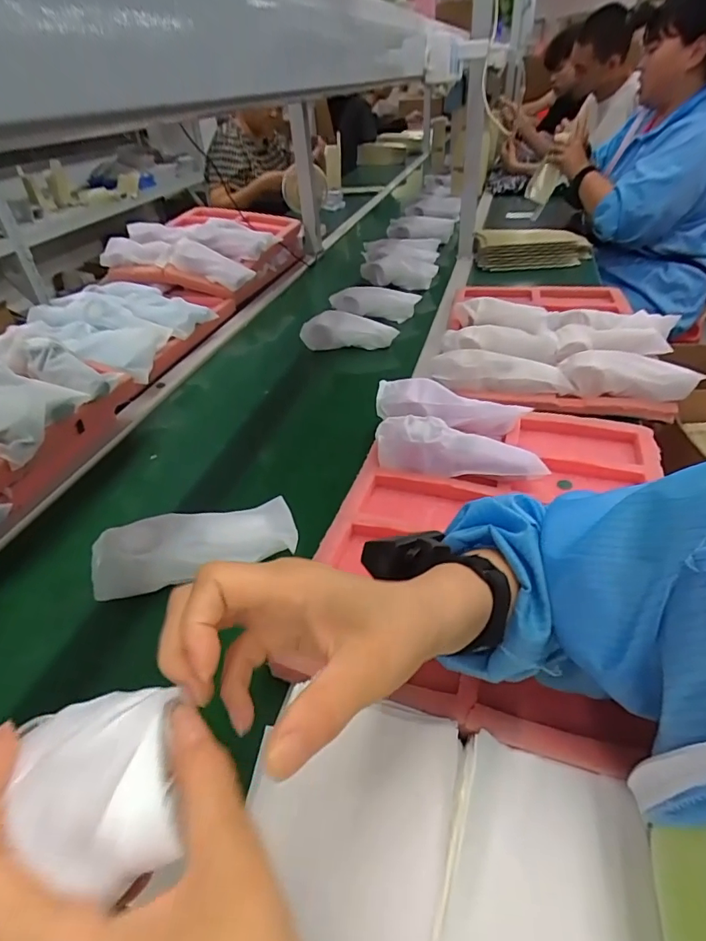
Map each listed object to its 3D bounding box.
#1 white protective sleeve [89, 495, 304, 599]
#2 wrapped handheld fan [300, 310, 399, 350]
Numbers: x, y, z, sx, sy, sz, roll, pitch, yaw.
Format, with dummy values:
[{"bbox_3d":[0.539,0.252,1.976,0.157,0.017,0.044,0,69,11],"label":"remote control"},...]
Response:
[{"bbox_3d":[-0.165,0.073,0.516,0.205,0.047,0.074,-18,40,-15],"label":"white protective sleeve"},{"bbox_3d":[-0.009,-0.269,0.935,0.181,0.063,0.046,3,39,11],"label":"wrapped handheld fan"}]

